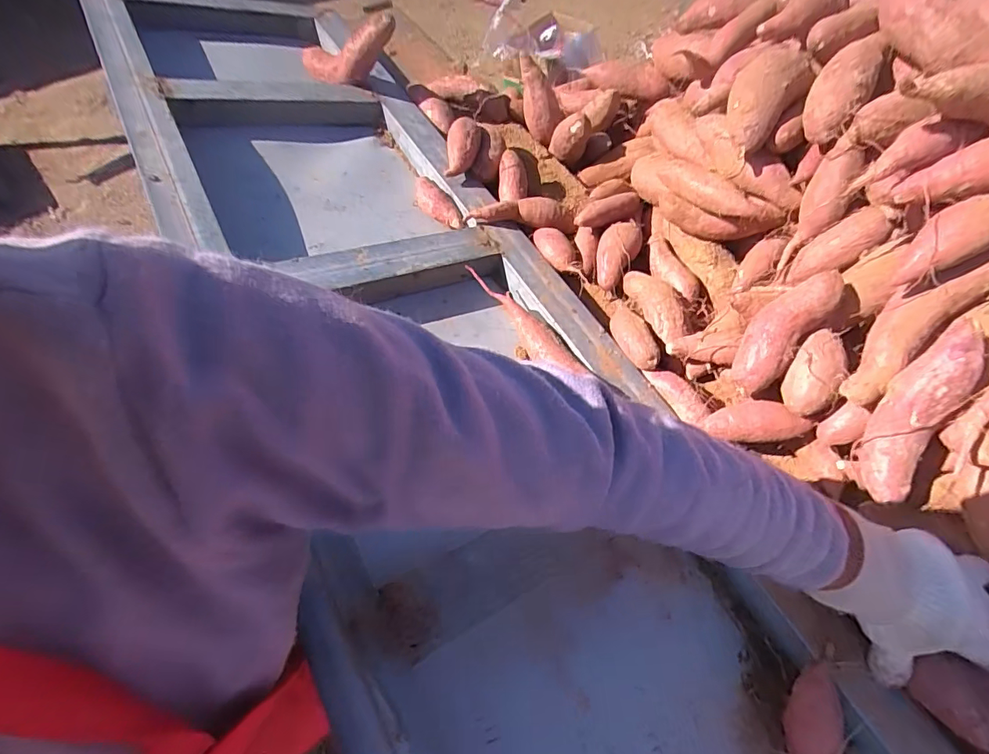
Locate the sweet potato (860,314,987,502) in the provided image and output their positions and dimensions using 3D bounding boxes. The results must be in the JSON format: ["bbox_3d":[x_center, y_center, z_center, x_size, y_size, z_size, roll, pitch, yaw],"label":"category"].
[{"bbox_3d":[0.356,0.028,0.403,0.043,0.159,0.036,19,20,14],"label":"sweet potato"}]

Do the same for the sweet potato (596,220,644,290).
[{"bbox_3d":[0.155,-0.160,0.605,0.046,0.032,0.096,23,76,17],"label":"sweet potato"}]

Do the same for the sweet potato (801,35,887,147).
[{"bbox_3d":[0.352,-0.299,0.471,0.051,0.040,0.139,31,80,21],"label":"sweet potato"}]

